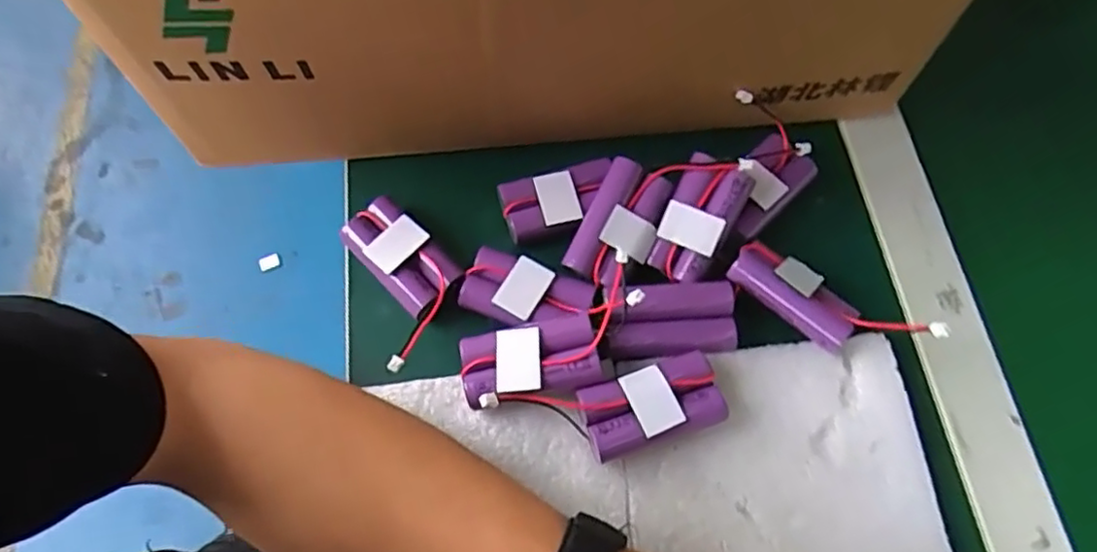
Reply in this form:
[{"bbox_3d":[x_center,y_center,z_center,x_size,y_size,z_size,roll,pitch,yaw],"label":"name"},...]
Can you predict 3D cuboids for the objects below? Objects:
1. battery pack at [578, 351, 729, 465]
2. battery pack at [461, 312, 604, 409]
[{"bbox_3d":[0.049,0.062,0.316,0.065,0.020,0.034,-17,69,-9],"label":"battery pack"},{"bbox_3d":[-0.010,0.040,0.320,0.063,0.024,0.033,-11,68,-7],"label":"battery pack"}]

